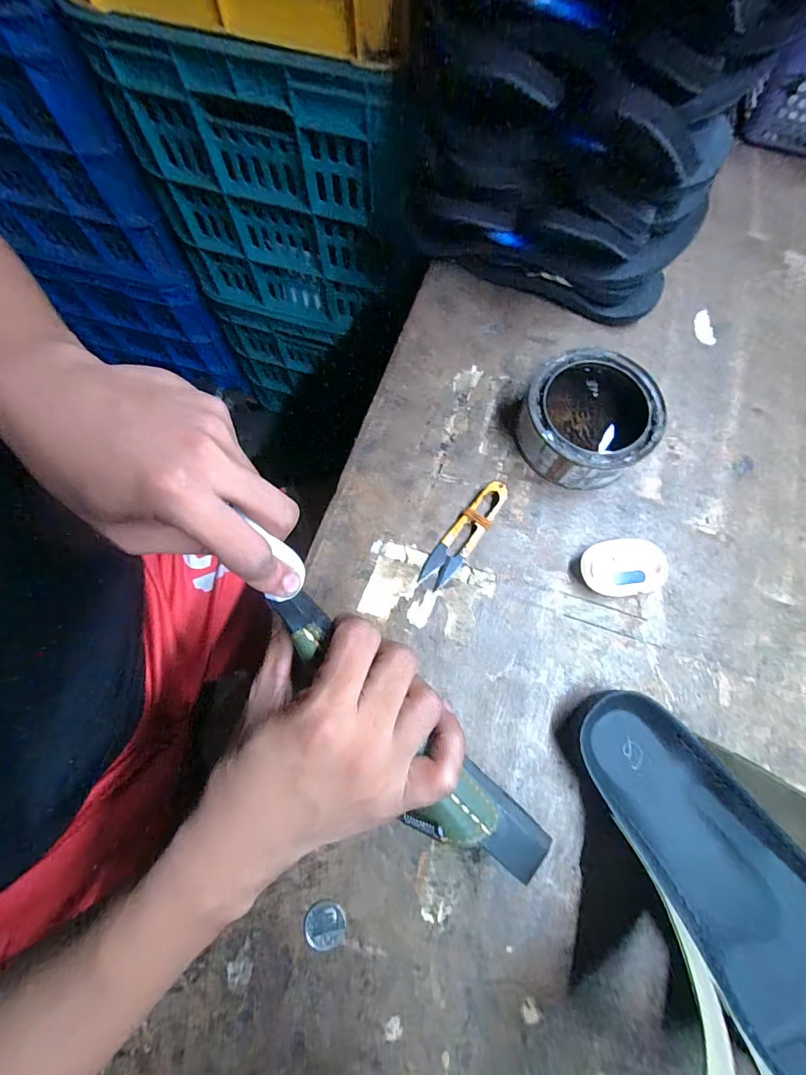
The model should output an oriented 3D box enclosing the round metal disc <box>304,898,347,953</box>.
[{"bbox_3d":[-0.048,0.238,0.255,0.024,0.005,0.024,0,73,-1],"label":"round metal disc"}]

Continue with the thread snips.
[{"bbox_3d":[0.049,-0.003,0.329,0.024,0.011,0.098,37,76,10],"label":"thread snips"}]

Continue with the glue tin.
[{"bbox_3d":[0.150,-0.095,0.340,0.098,0.044,0.103,0,73,-1],"label":"glue tin"}]

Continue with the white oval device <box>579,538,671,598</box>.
[{"bbox_3d":[0.168,0.024,0.320,0.064,0.018,0.042,-2,73,-1],"label":"white oval device"}]

